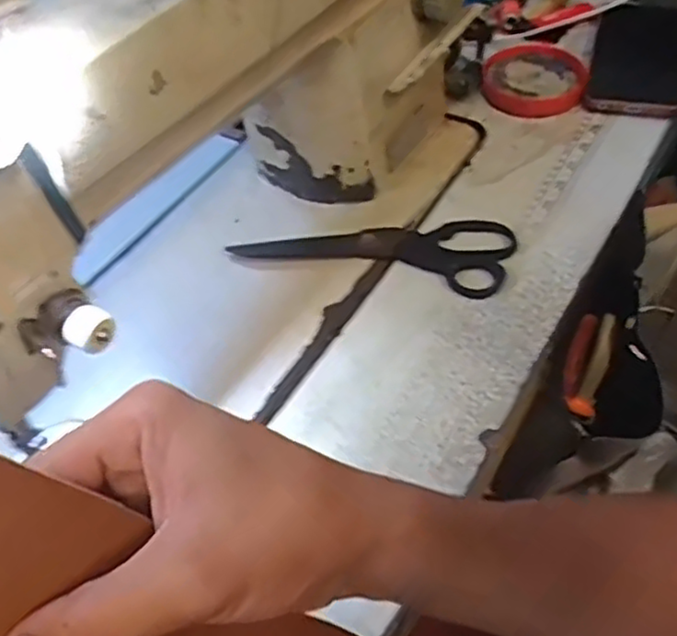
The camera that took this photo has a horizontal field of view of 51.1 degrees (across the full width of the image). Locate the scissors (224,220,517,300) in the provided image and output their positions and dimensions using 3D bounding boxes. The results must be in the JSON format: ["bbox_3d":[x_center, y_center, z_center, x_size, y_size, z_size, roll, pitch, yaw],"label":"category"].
[{"bbox_3d":[0.024,-0.054,0.498,0.188,0.015,0.062,10,51,13],"label":"scissors"}]

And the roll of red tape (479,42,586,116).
[{"bbox_3d":[0.167,-0.207,0.605,0.086,0.019,0.092,-3,49,3],"label":"roll of red tape"}]

